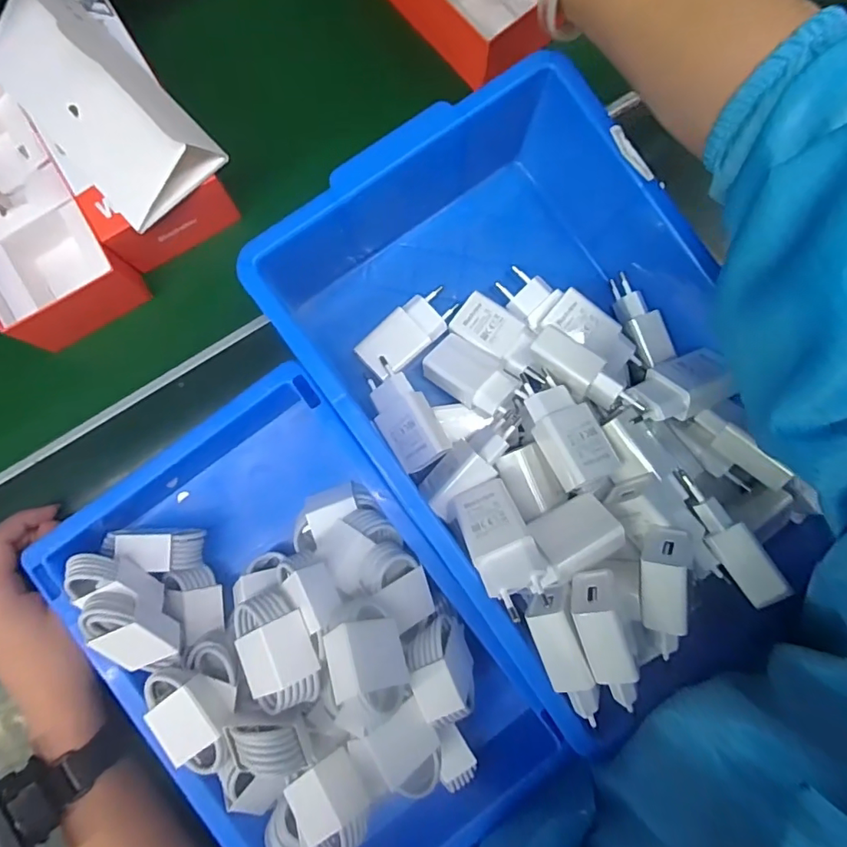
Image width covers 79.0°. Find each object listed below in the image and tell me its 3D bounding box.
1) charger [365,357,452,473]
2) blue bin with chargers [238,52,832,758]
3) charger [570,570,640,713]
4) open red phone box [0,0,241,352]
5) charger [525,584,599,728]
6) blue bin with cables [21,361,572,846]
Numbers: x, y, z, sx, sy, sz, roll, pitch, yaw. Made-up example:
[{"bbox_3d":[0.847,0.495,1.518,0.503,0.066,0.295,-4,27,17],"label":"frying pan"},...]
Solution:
[{"bbox_3d":[-0.014,-0.007,0.361,0.036,0.017,0.080,-31,74,17],"label":"charger"},{"bbox_3d":[0.084,-0.019,0.340,0.236,0.103,0.357,-35,87,-4],"label":"blue bin with chargers"},{"bbox_3d":[0.102,0.121,0.287,0.023,0.038,0.065,-14,108,18],"label":"charger"},{"bbox_3d":[-0.257,-0.183,0.369,0.183,0.112,0.183,-35,87,-4],"label":"open red phone box"},{"bbox_3d":[0.080,0.133,0.286,0.025,0.020,0.077,-20,86,-3],"label":"charger"},{"bbox_3d":[-0.081,0.142,0.326,0.194,0.102,0.299,-36,87,-4],"label":"blue bin with cables"}]

